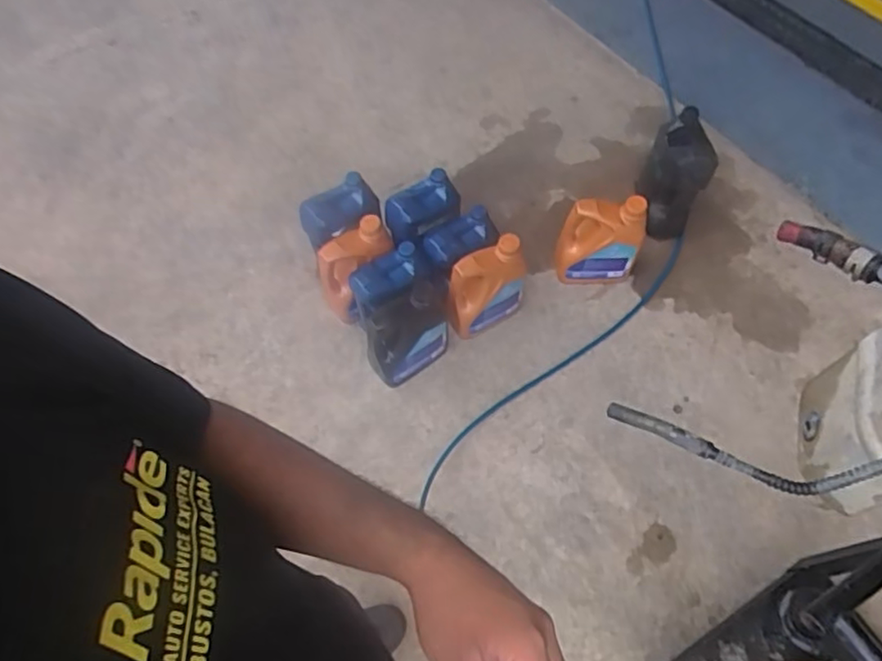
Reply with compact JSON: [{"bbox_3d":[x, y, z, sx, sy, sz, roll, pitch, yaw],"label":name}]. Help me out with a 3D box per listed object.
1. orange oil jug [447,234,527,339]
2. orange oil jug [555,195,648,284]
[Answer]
[{"bbox_3d":[0.107,-0.098,1.584,0.213,0.270,0.097,-30,66,-14],"label":"orange oil jug"},{"bbox_3d":[0.424,-0.235,1.636,0.215,0.269,0.100,1,63,1],"label":"orange oil jug"}]

